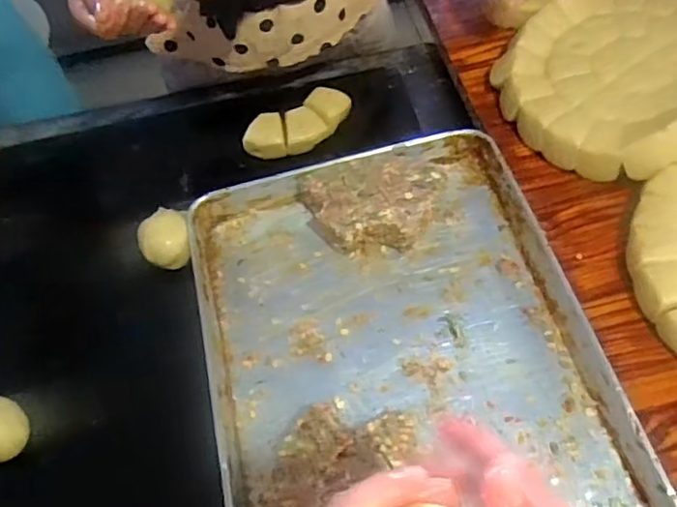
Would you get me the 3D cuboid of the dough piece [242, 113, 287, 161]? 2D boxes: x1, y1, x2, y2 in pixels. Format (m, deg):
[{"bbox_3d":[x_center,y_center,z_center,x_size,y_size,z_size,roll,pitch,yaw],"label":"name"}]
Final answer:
[{"bbox_3d":[-0.106,-0.167,0.869,0.058,0.033,0.065,-8,58,-3],"label":"dough piece"}]

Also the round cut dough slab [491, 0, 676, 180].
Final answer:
[{"bbox_3d":[0.372,-0.233,0.782,0.297,0.097,0.294,-1,58,2],"label":"round cut dough slab"}]

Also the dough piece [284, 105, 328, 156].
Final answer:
[{"bbox_3d":[-0.046,-0.176,0.862,0.056,0.024,0.070,-6,58,-1],"label":"dough piece"}]

